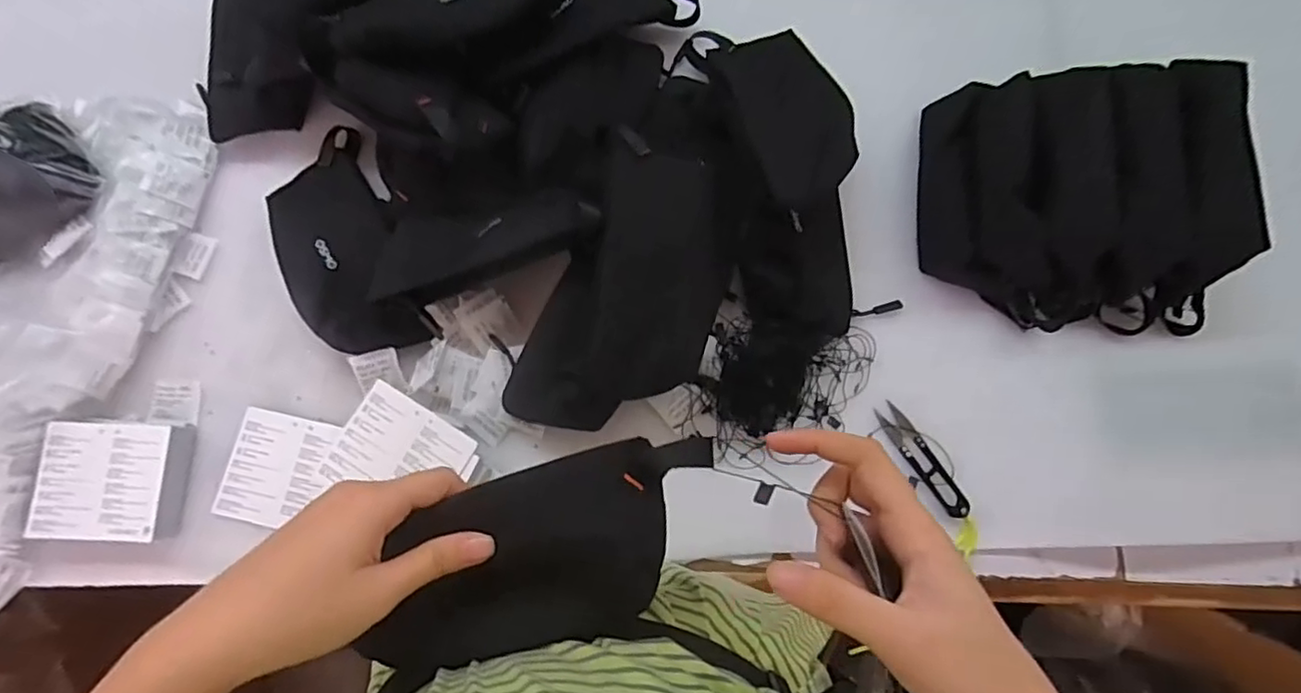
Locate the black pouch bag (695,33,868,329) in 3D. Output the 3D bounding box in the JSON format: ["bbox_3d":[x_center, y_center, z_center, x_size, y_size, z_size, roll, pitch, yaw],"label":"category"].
[{"bbox_3d":[0.117,-0.192,0.531,0.086,0.034,0.182,-11,62,-1],"label":"black pouch bag"}]

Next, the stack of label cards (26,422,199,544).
[{"bbox_3d":[-0.433,0.110,0.519,0.105,0.034,0.090,0,79,1],"label":"stack of label cards"}]

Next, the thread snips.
[{"bbox_3d":[0.221,0.091,0.517,0.023,0.017,0.101,-34,80,-6],"label":"thread snips"}]

